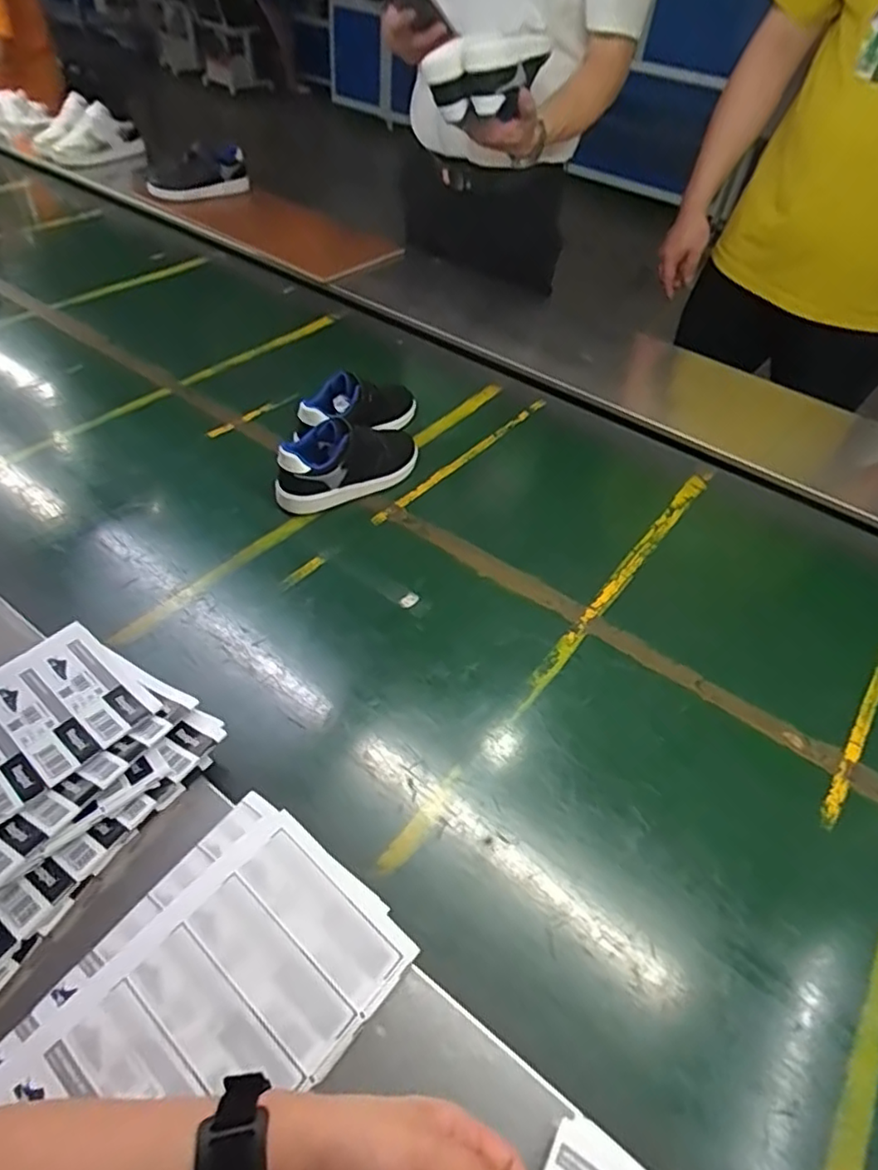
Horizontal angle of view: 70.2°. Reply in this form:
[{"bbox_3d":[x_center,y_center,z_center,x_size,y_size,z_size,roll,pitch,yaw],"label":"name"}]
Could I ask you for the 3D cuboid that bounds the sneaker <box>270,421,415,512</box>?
[{"bbox_3d":[-0.106,-0.167,0.788,0.213,0.083,0.068,-28,55,-28],"label":"sneaker"}]

